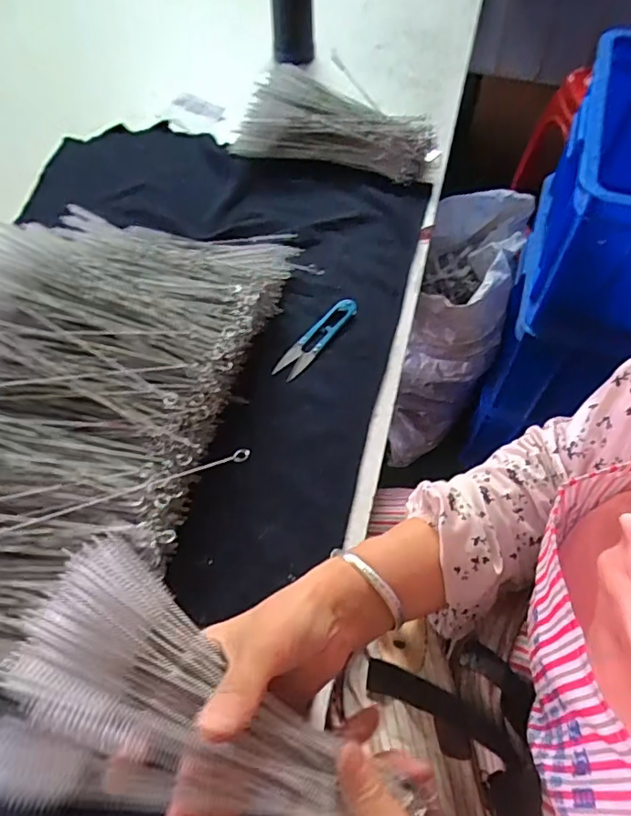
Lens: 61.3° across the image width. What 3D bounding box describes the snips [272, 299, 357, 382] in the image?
[{"bbox_3d":[0.002,-0.075,0.558,0.027,0.011,0.121,33,65,19],"label":"snips"}]

